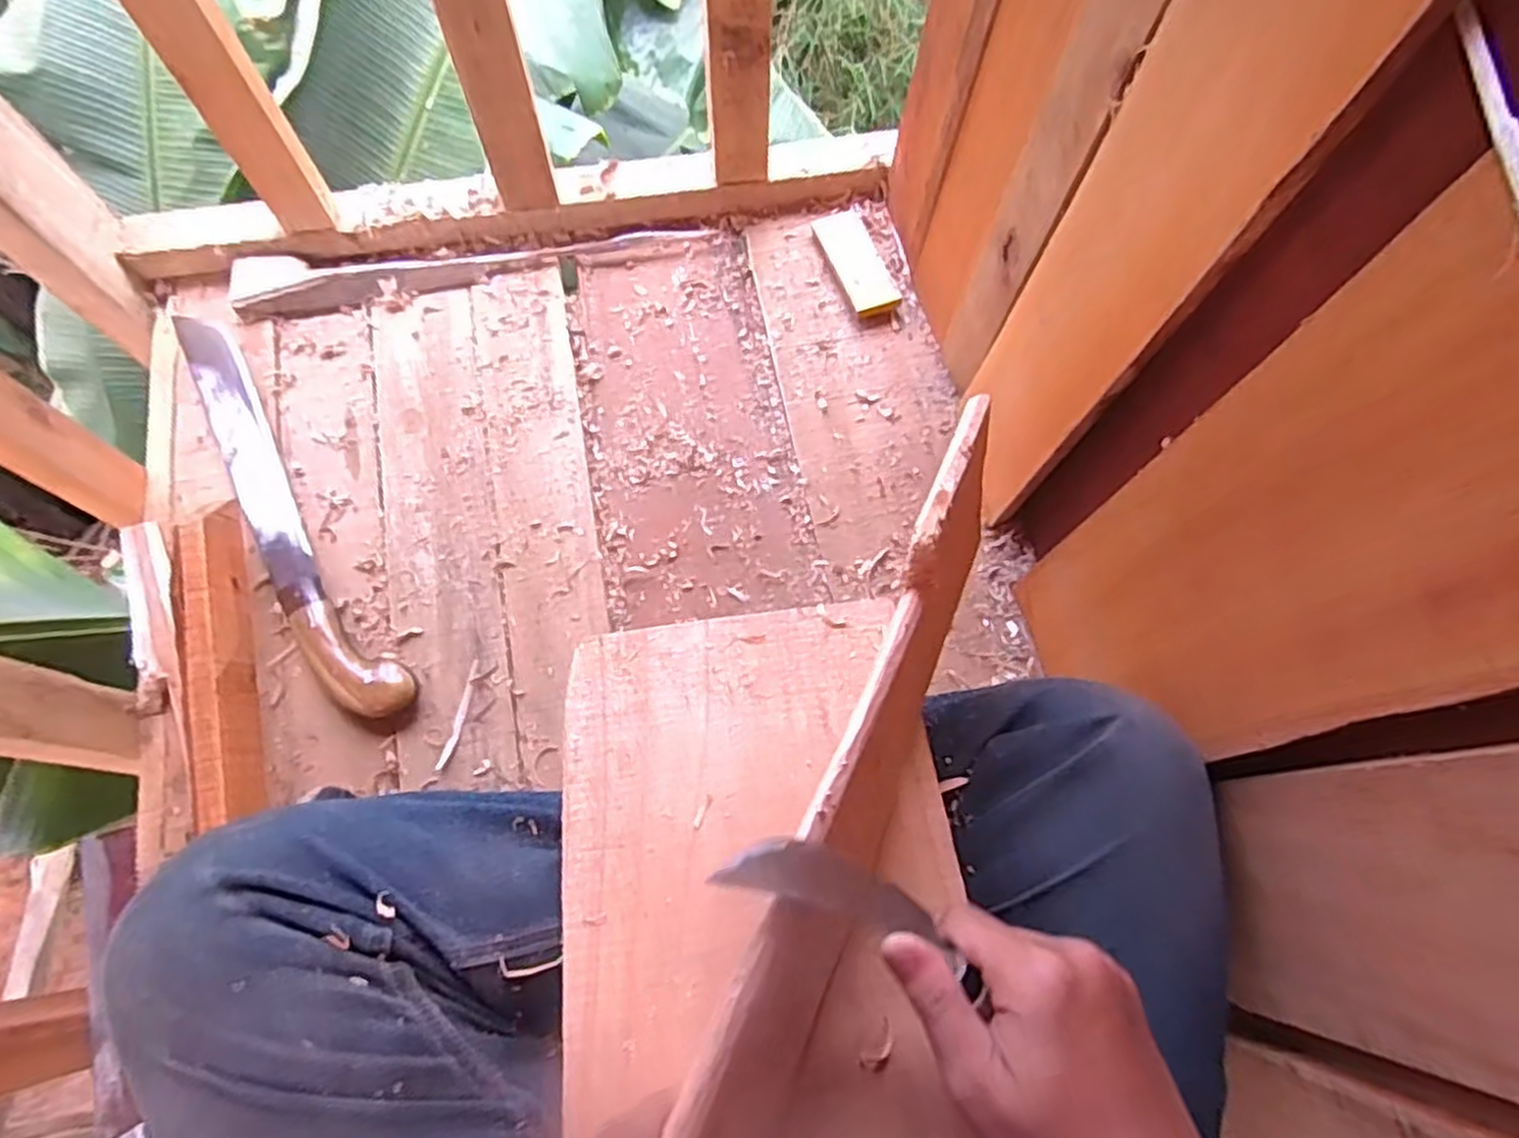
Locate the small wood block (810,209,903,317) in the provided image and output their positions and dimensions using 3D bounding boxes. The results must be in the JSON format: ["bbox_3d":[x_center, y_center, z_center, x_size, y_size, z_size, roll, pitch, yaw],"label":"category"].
[{"bbox_3d":[0.094,-0.298,0.753,0.047,0.019,0.115,-20,71,-7],"label":"small wood block"}]

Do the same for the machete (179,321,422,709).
[{"bbox_3d":[-0.411,-0.053,0.657,0.061,0.026,0.429,-32,73,-11],"label":"machete"}]

